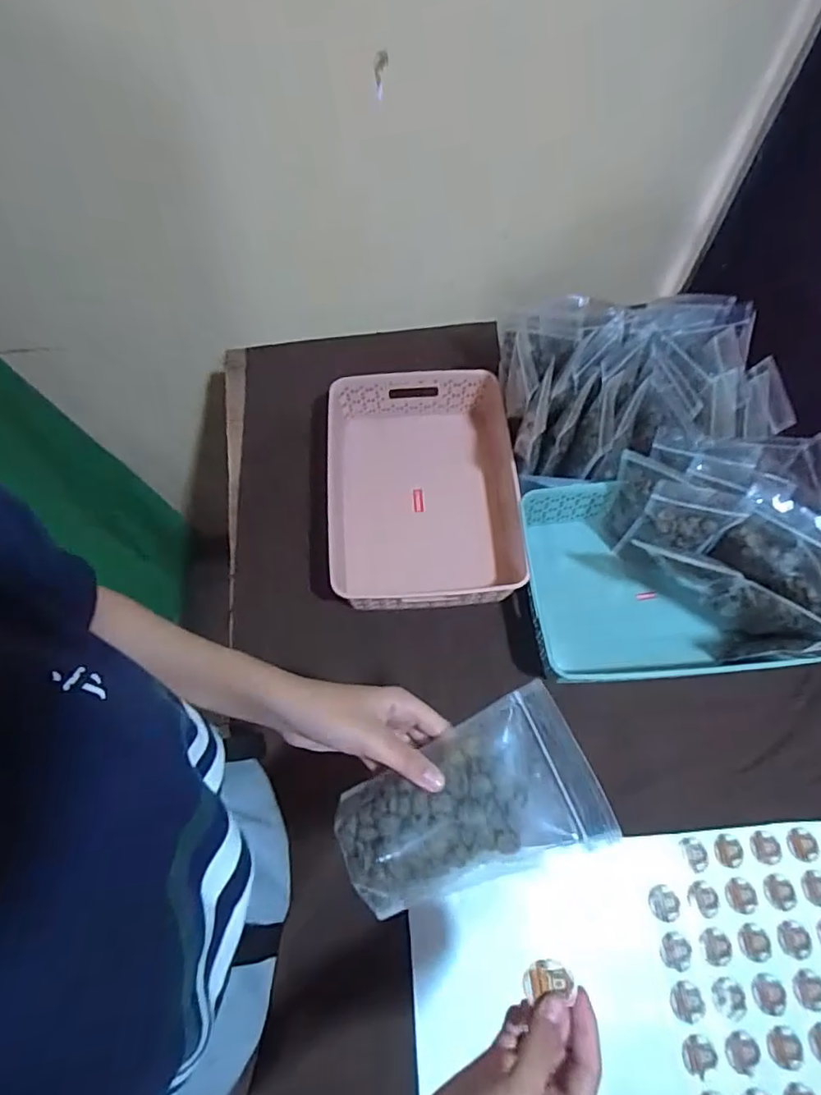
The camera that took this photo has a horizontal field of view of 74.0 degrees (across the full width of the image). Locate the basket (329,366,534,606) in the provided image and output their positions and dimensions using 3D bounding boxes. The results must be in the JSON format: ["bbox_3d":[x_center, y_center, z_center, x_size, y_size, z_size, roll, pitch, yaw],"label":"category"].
[{"bbox_3d":[0.016,-0.078,0.713,0.245,0.077,0.311,-4,64,-1],"label":"basket"}]

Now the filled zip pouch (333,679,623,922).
[{"bbox_3d":[0.037,0.170,0.365,0.167,0.035,0.099,-22,70,3],"label":"filled zip pouch"}]

